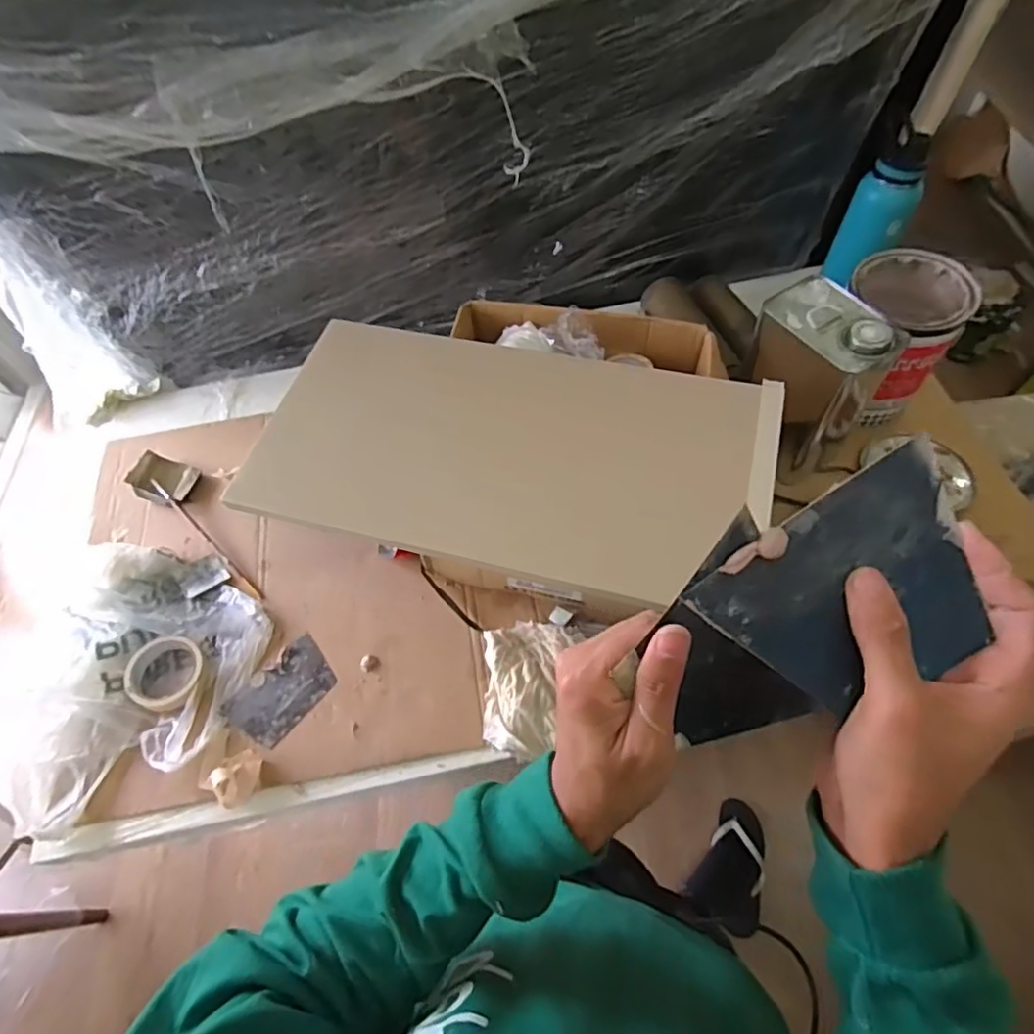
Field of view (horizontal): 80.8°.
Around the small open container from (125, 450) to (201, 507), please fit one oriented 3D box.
[{"bbox_3d":[-0.577,-0.062,0.989,0.101,0.035,0.075,14,62,12],"label":"small open container"}]

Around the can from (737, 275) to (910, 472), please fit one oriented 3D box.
[{"bbox_3d":[0.407,-0.206,0.851,0.119,0.208,0.162,-30,63,-12],"label":"can"}]

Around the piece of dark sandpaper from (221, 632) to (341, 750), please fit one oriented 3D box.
[{"bbox_3d":[-0.312,0.236,0.818,0.090,0.004,0.137,37,65,19],"label":"piece of dark sandpaper"}]

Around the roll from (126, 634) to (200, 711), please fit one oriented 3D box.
[{"bbox_3d":[-0.472,0.209,0.820,0.099,0.028,0.102,-2,60,3],"label":"roll"}]

